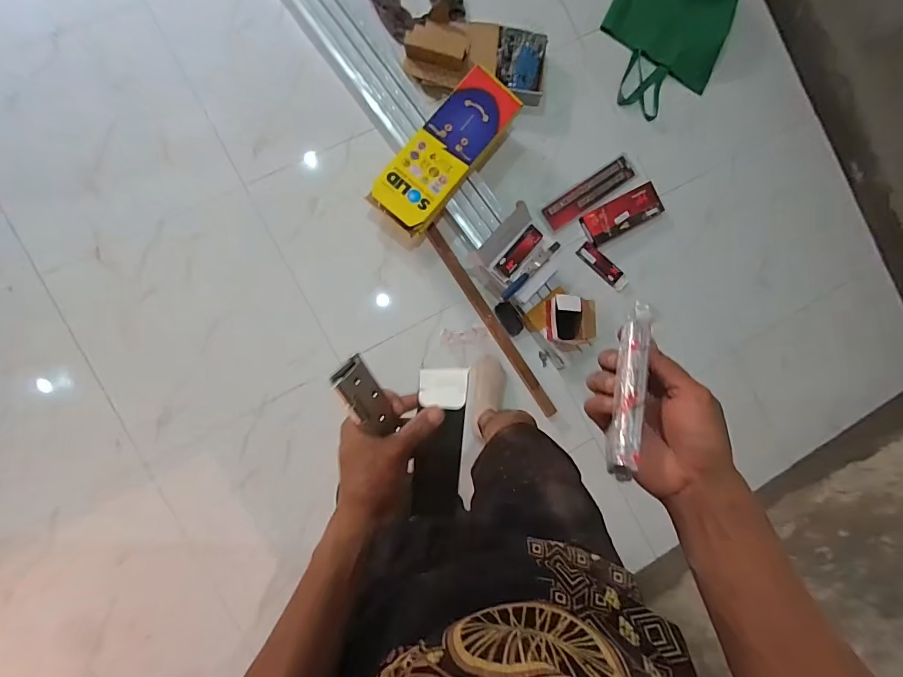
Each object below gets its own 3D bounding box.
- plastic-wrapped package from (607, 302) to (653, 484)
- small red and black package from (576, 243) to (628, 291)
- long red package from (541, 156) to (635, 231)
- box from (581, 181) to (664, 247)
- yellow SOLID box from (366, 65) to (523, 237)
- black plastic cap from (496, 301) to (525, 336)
[{"bbox_3d":[0.151,0.038,0.352,0.022,0.018,0.153,21,68,-9],"label":"plastic-wrapped package"},{"bbox_3d":[0.496,-0.237,1.365,0.191,0.018,0.062,42,89,-5],"label":"small red and black package"},{"bbox_3d":[0.456,-0.480,1.361,0.350,0.018,0.081,-35,96,-7],"label":"long red package"},{"bbox_3d":[0.566,-0.409,1.367,0.284,0.037,0.113,-29,95,-8],"label":"box"},{"bbox_3d":[-0.021,-0.526,1.201,0.181,0.099,0.498,39,83,-5],"label":"yellow SOLID box"},{"bbox_3d":[0.185,-0.063,1.315,0.061,0.014,0.112,-32,95,-8],"label":"black plastic cap"}]

